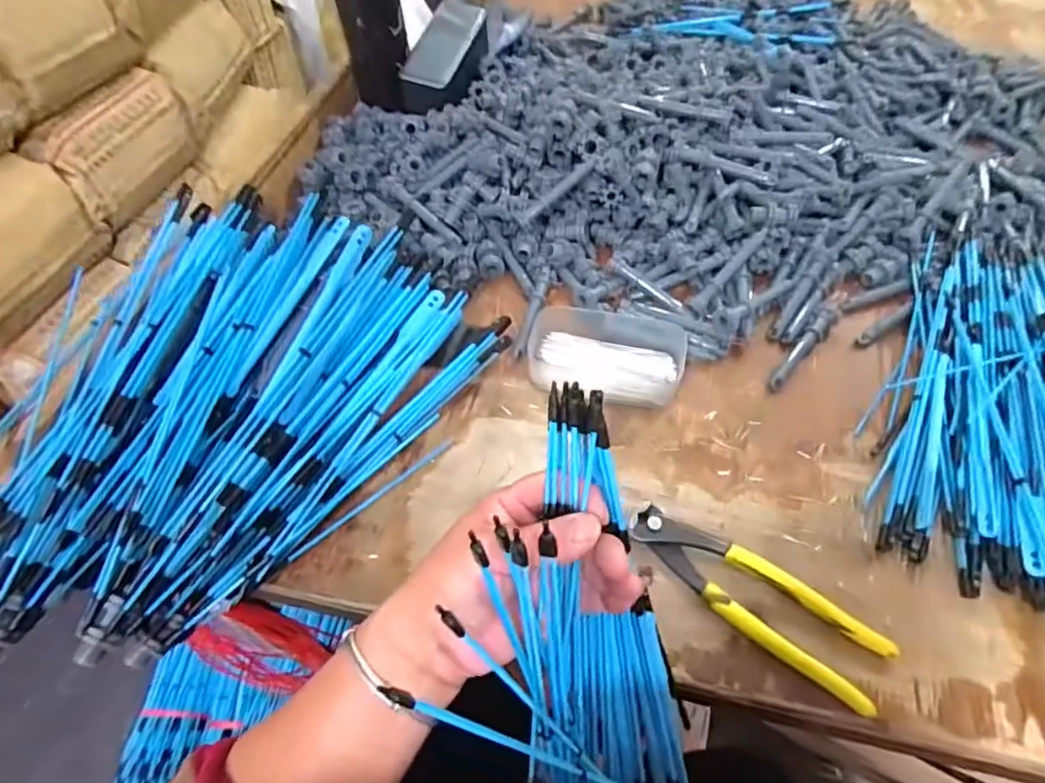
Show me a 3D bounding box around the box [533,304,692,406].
[{"bbox_3d":[0.068,-0.030,0.473,0.120,0.027,0.077,8,55,9],"label":"box"}]

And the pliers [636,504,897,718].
[{"bbox_3d":[0.140,0.125,0.366,0.161,0.018,0.046,32,62,24],"label":"pliers"}]

